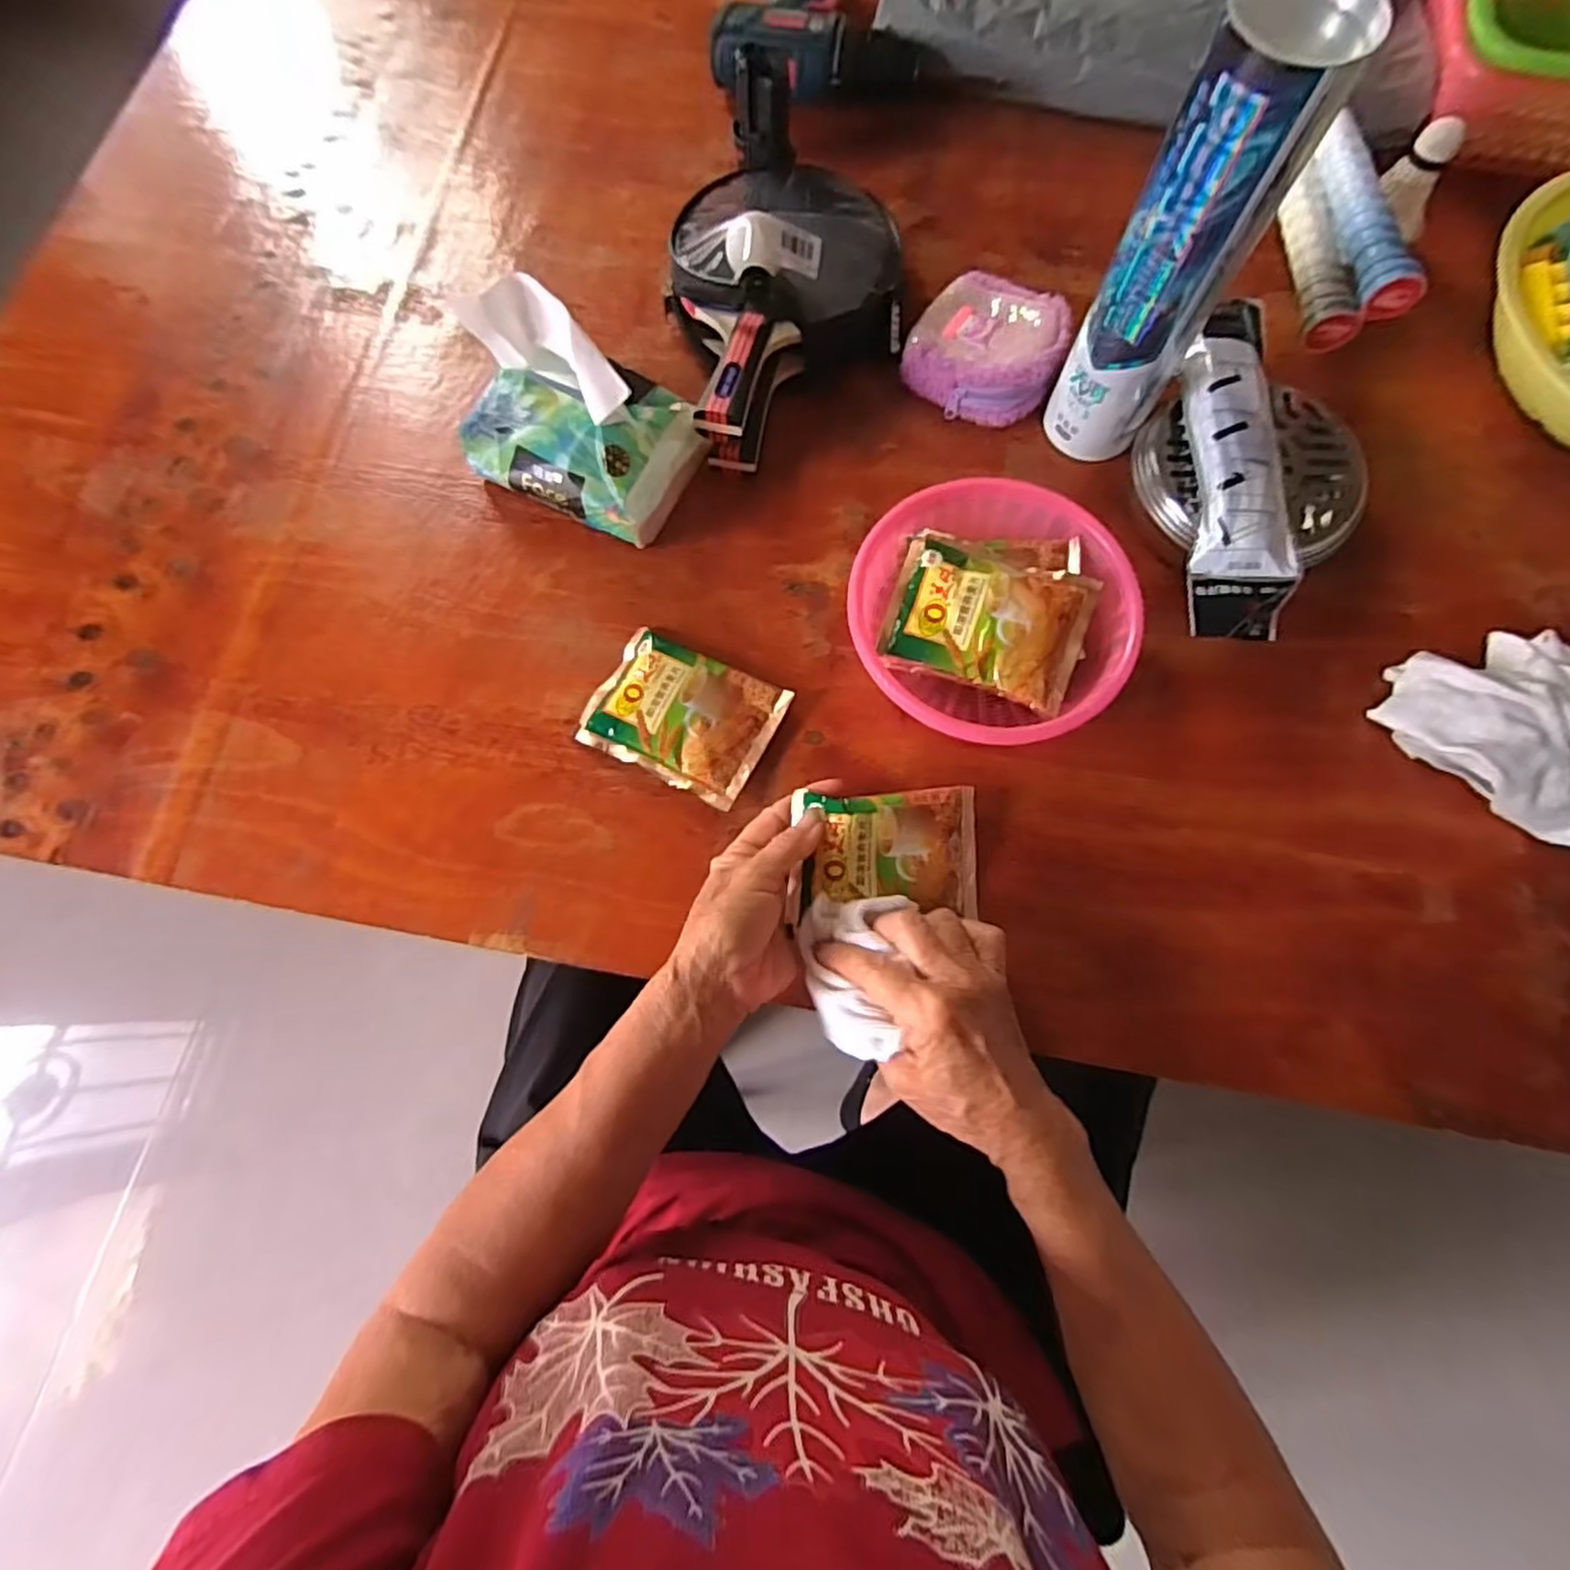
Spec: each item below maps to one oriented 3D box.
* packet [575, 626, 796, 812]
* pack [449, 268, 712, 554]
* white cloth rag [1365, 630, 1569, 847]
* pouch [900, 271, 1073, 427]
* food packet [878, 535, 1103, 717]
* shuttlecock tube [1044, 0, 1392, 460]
[{"bbox_3d":[-0.064,-0.044,0.457,0.111,0.018,0.085,27,76,8],"label":"packet"},{"bbox_3d":[-0.132,-0.240,0.460,0.128,0.121,0.103,29,77,9],"label":"pack"},{"bbox_3d":[0.472,-0.016,0.429,0.206,0.048,0.106,32,77,10],"label":"white cloth rag"},{"bbox_3d":[0.145,-0.312,0.519,0.103,0.042,0.101,28,77,9],"label":"pouch"},{"bbox_3d":[0.121,-0.099,0.430,0.113,0.018,0.084,18,75,6],"label":"food packet"},{"bbox_3d":[0.217,-0.288,0.406,0.065,0.220,0.059,40,79,11],"label":"shuttlecock tube"}]

